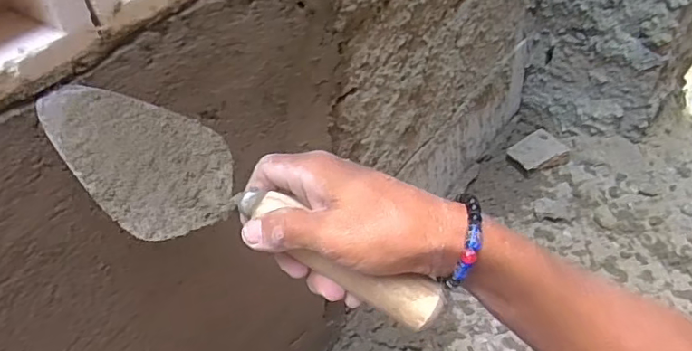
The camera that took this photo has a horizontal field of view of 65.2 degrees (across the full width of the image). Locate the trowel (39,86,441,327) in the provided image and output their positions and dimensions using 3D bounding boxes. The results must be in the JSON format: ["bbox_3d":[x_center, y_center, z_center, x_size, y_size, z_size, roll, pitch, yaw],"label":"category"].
[{"bbox_3d":[-0.070,0.019,0.341,0.274,0.038,0.083,27,52,11],"label":"trowel"}]

